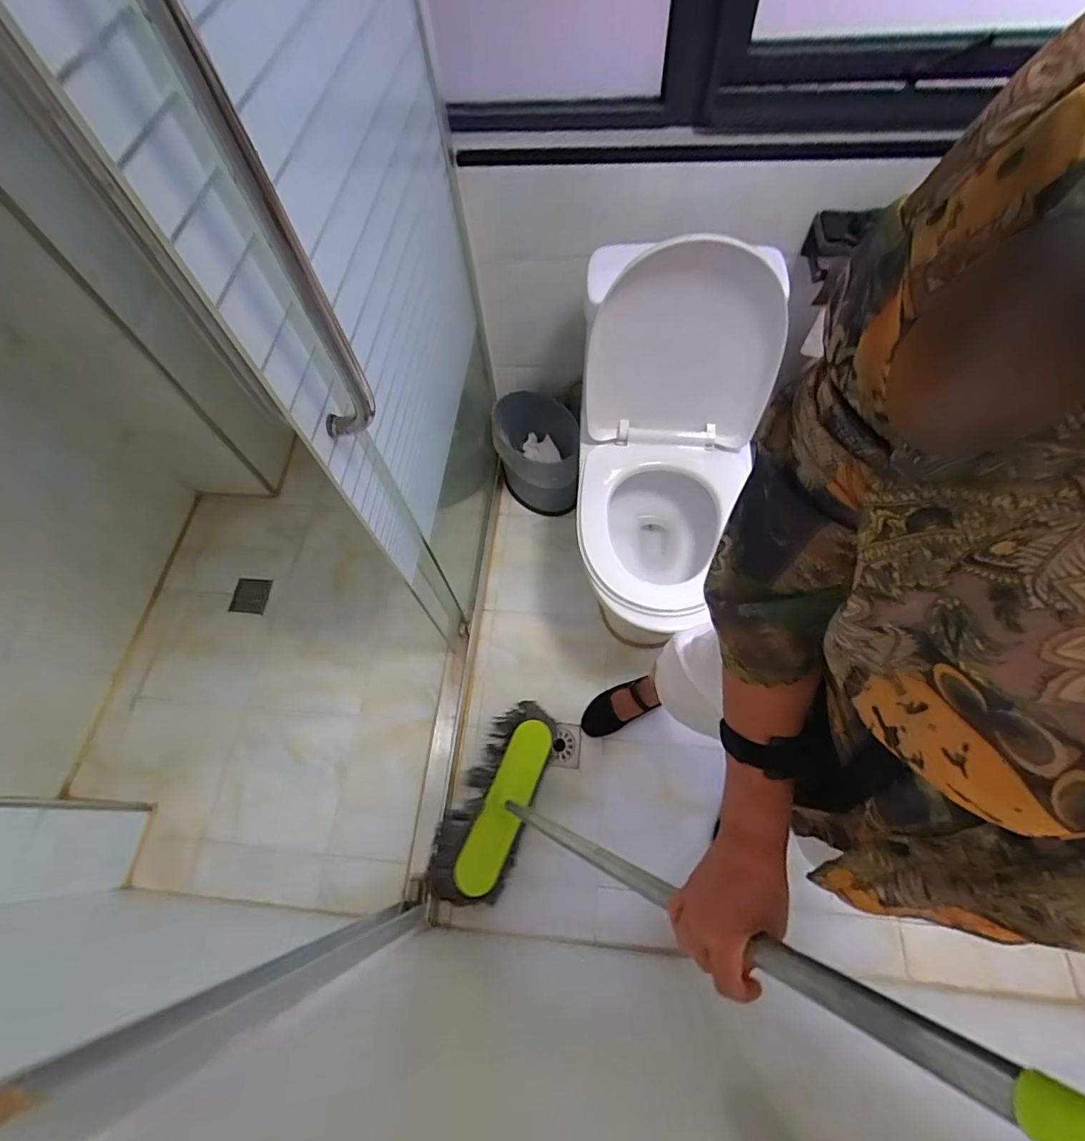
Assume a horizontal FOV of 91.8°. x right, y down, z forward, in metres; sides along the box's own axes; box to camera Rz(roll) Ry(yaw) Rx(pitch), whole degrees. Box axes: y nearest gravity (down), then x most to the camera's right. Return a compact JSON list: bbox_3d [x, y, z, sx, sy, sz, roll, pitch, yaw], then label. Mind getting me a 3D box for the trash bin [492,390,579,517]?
[{"bbox_3d":[-0.014,-0.313,1.438,0.217,0.243,0.238,-3,64,2],"label":"trash bin"}]

